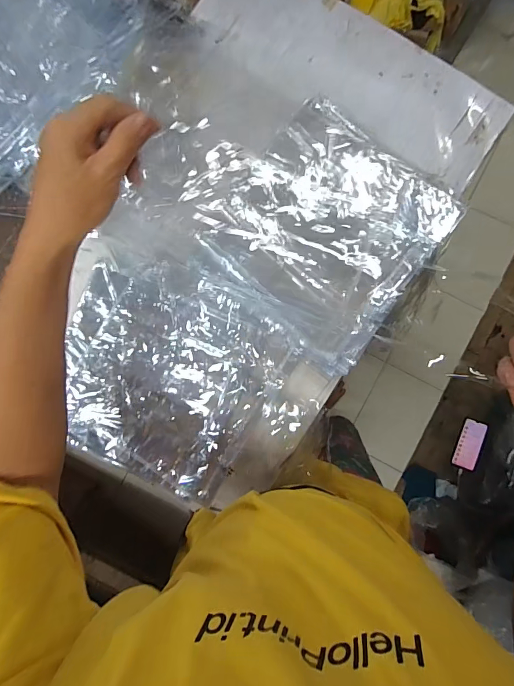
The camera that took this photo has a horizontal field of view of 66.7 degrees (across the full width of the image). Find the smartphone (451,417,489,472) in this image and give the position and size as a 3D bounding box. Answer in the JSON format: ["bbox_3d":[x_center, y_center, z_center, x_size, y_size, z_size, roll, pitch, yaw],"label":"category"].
[{"bbox_3d":[0.673,0.322,1.236,0.071,0.007,0.161,19,96,34],"label":"smartphone"}]

